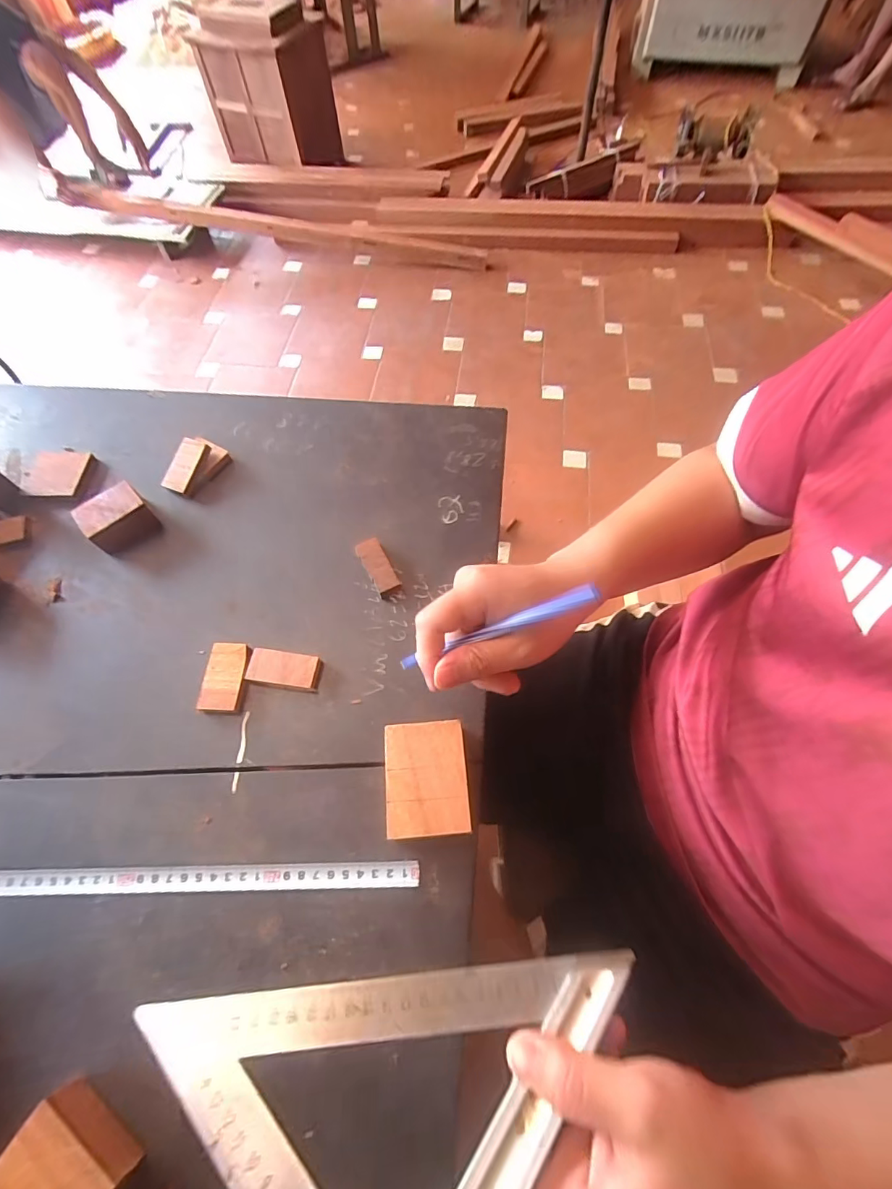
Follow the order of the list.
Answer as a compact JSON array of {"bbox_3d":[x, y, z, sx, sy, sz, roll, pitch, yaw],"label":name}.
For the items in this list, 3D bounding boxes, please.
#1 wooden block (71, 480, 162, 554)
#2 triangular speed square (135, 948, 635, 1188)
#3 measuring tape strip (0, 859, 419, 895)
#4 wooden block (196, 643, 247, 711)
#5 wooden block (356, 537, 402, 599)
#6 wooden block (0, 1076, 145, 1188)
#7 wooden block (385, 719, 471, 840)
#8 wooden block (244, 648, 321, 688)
[{"bbox_3d":[-0.304,-0.071,0.443,0.054,0.030,0.045,-39,68,-16],"label":"wooden block"},{"bbox_3d":[-0.024,0.254,0.218,0.247,0.009,0.128,-6,42,-2],"label":"triangular speed square"},{"bbox_3d":[-0.261,0.194,0.324,0.479,0.005,0.015,-2,60,1],"label":"measuring tape strip"},{"bbox_3d":[-0.177,0.066,0.383,0.031,0.010,0.054,-3,63,1],"label":"wooden block"},{"bbox_3d":[-0.059,-0.024,0.421,0.022,0.013,0.053,-28,66,-12],"label":"wooden block"},{"bbox_3d":[-0.206,0.310,0.251,0.060,0.029,0.055,30,68,16],"label":"wooden block"},{"bbox_3d":[-0.013,0.129,0.336,0.054,0.029,0.072,-5,63,0],"label":"wooden block"},{"bbox_3d":[-0.132,0.059,0.383,0.057,0.010,0.027,6,64,5],"label":"wooden block"}]

